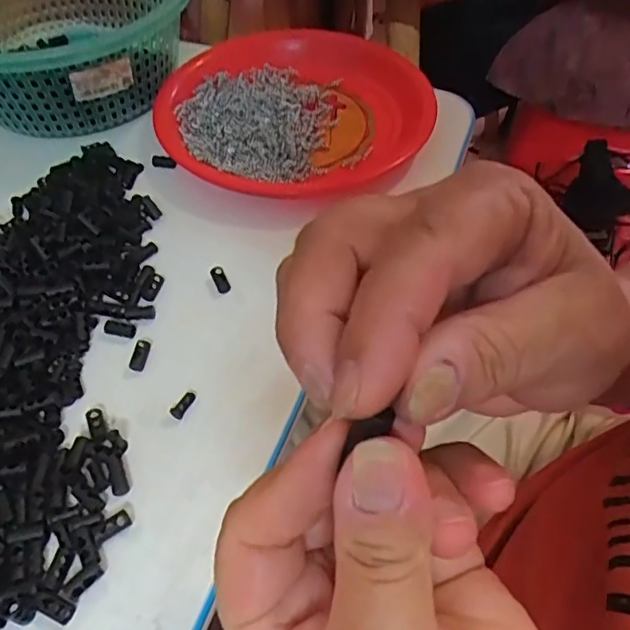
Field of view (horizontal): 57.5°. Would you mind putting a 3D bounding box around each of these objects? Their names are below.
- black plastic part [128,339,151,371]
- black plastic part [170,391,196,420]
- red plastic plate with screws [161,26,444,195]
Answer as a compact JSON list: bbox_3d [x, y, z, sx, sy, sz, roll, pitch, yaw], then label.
[{"bbox_3d":[-0.107,0.025,0.352,0.010,0.004,0.020,6,52,4],"label":"black plastic part"},{"bbox_3d":[-0.076,0.052,0.332,0.007,0.006,0.017,27,57,20],"label":"black plastic part"},{"bbox_3d":[-0.015,-0.175,0.478,0.211,0.037,0.214,0,52,0],"label":"red plastic plate with screws"}]

